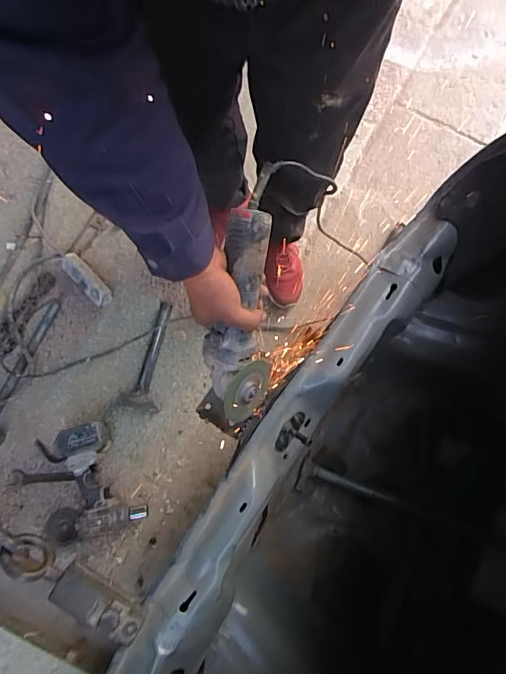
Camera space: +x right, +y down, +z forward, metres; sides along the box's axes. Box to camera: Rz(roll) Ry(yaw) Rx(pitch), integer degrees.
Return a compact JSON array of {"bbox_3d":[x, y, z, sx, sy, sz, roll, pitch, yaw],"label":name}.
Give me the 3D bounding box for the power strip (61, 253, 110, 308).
[{"bbox_3d":[-0.455,-0.158,1.212,0.058,0.049,0.176,-44,78,-8],"label":"power strip"}]

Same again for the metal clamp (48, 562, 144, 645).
[{"bbox_3d":[-0.202,0.351,0.578,0.118,0.033,0.055,30,79,9],"label":"metal clamp"}]

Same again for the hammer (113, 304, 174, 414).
[{"bbox_3d":[-0.285,0.046,1.177,0.101,0.028,0.287,9,79,2],"label":"hammer"}]

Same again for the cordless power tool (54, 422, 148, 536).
[{"bbox_3d":[-0.388,0.348,1.089,0.155,0.078,0.267,-28,76,-5],"label":"cordless power tool"}]

